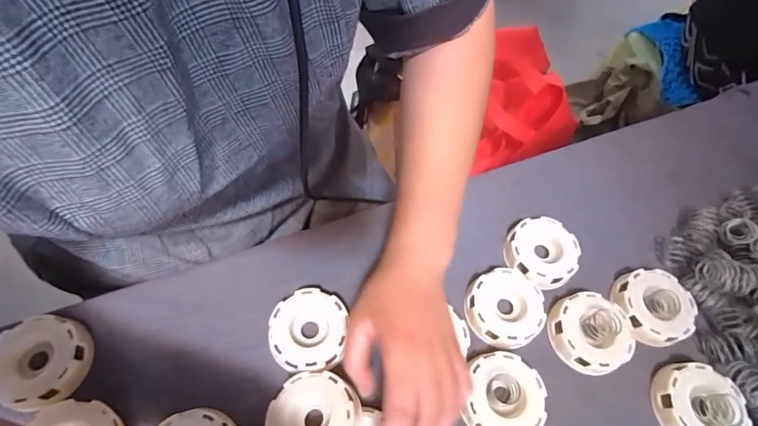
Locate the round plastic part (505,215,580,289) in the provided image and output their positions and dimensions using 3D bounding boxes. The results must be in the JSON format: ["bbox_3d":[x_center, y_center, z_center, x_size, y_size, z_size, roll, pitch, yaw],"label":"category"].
[{"bbox_3d":[0.153,0.039,0.392,0.063,0.022,0.069,3,61,-5],"label":"round plastic part"}]

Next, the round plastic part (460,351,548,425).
[{"bbox_3d":[0.099,0.148,0.329,0.059,0.027,0.064,3,61,-5],"label":"round plastic part"}]

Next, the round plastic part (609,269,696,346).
[{"bbox_3d":[0.248,0.083,0.372,0.064,0.018,0.065,3,61,-5],"label":"round plastic part"}]

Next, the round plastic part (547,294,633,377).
[{"bbox_3d":[0.182,0.105,0.359,0.060,0.031,0.064,3,61,-5],"label":"round plastic part"}]

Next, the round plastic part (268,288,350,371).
[{"bbox_3d":[-0.058,0.097,0.340,0.059,0.020,0.063,3,61,-5],"label":"round plastic part"}]

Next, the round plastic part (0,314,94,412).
[{"bbox_3d":[-0.259,0.114,0.316,0.064,0.025,0.063,3,61,-5],"label":"round plastic part"}]

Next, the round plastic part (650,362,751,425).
[{"bbox_3d":[0.259,0.157,0.335,0.059,0.025,0.065,-5,62,-8],"label":"round plastic part"}]

